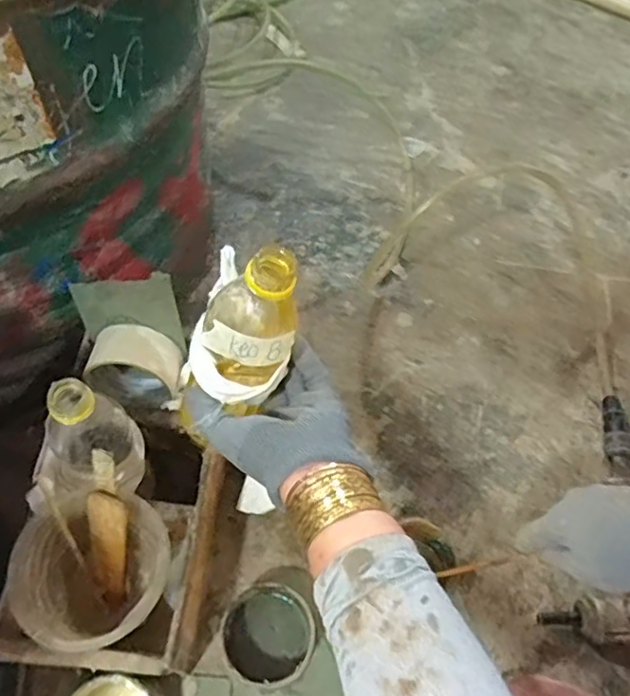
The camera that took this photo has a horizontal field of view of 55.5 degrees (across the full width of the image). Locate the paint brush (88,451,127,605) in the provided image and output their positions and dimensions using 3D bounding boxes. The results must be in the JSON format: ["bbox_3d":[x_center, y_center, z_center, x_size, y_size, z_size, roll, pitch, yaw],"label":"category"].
[{"bbox_3d":[-0.163,0.152,0.475,0.030,0.166,0.015,9,29,3],"label":"paint brush"}]

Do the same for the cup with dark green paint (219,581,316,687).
[{"bbox_3d":[-0.043,0.259,0.545,0.083,0.035,0.080,1,61,-2],"label":"cup with dark green paint"}]

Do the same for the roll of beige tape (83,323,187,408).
[{"bbox_3d":[-0.171,0.020,0.574,0.091,0.089,0.058,10,61,3],"label":"roll of beige tape"}]

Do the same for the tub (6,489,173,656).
[{"bbox_3d":[-0.168,0.183,0.479,0.106,0.105,0.105,1,61,-2],"label":"tub"}]

